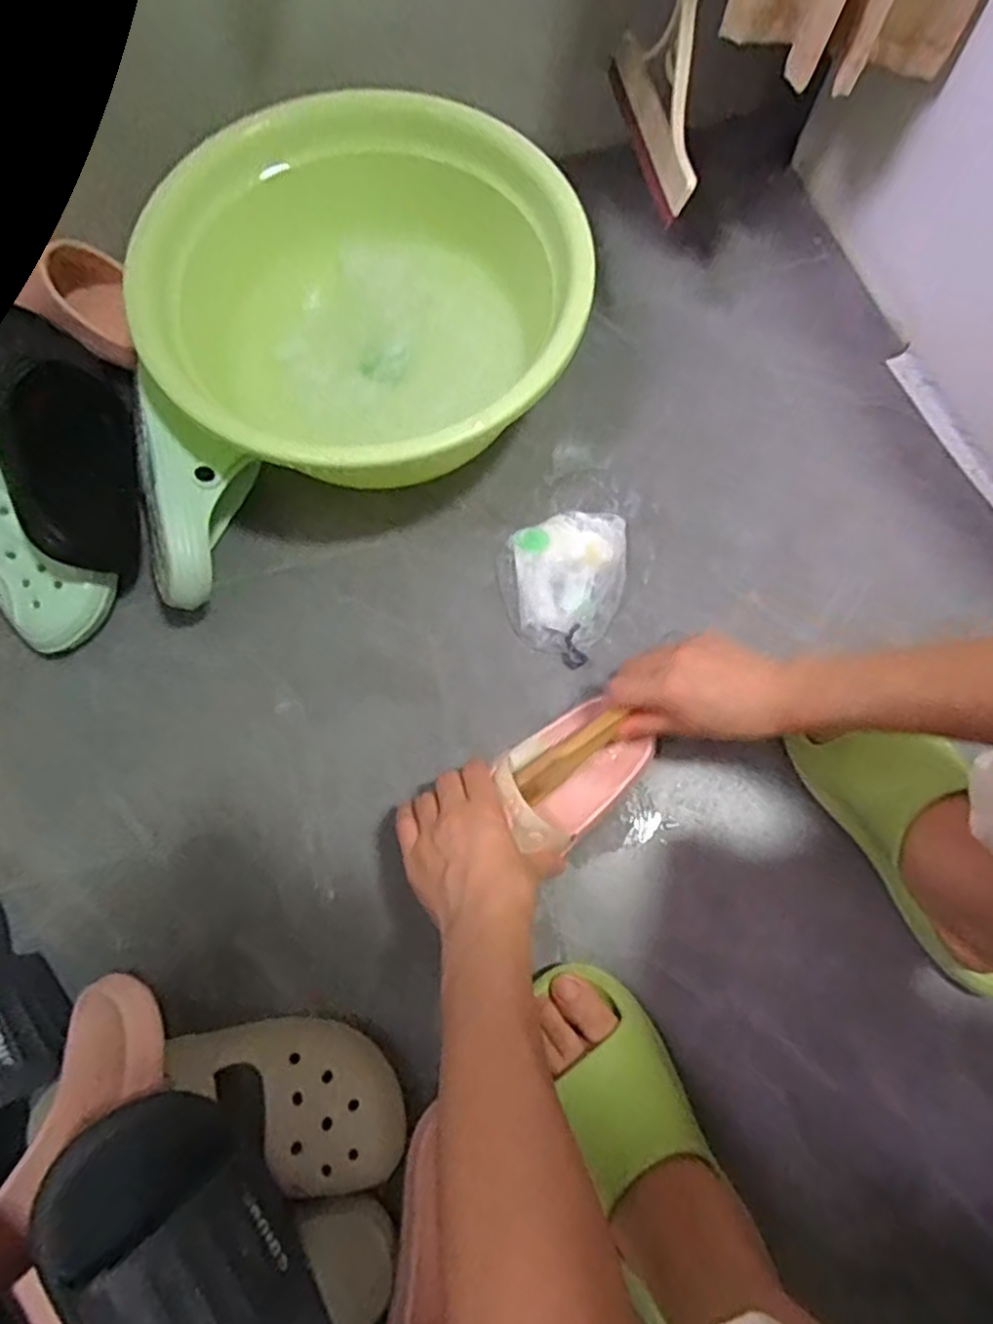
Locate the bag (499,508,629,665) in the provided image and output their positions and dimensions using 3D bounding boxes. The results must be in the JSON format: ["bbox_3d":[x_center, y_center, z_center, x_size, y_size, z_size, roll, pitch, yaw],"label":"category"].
[{"bbox_3d":[0.060,-0.079,0.619,0.110,0.026,0.137,31,76,9],"label":"bag"}]

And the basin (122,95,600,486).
[{"bbox_3d":[-0.103,-0.299,0.621,0.341,0.142,0.364,32,76,9],"label":"basin"}]

